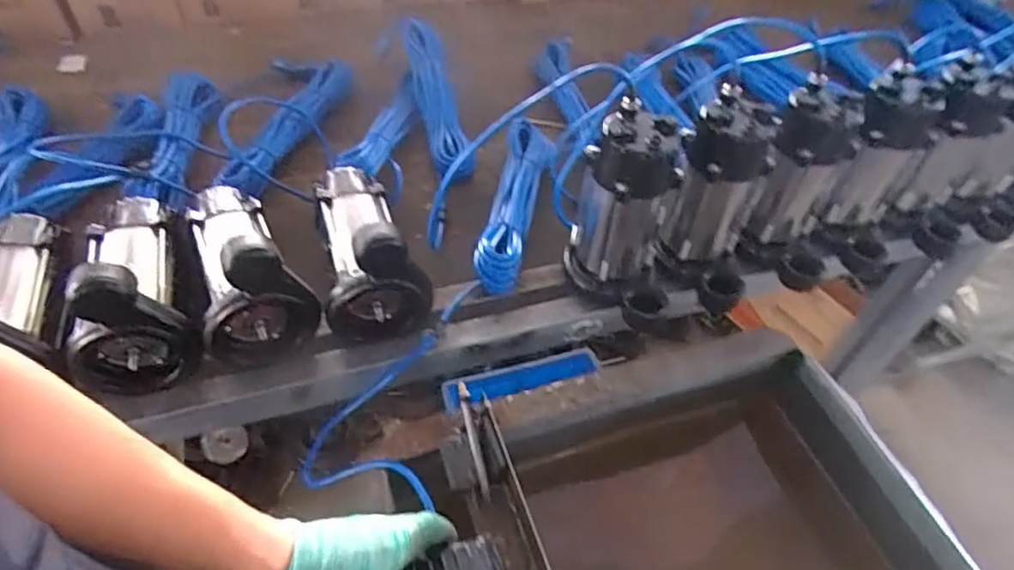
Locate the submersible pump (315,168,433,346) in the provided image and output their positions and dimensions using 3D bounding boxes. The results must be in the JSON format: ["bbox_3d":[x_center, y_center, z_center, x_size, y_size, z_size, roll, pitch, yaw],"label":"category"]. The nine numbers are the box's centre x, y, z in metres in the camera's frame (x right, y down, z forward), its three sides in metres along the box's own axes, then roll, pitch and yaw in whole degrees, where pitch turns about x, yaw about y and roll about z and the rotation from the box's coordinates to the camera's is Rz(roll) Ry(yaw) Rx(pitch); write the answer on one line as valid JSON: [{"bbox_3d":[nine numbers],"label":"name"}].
[{"bbox_3d":[-0.188,-0.064,0.756,0.113,0.159,0.232,-16,52,-19],"label":"submersible pump"}]

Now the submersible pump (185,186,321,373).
[{"bbox_3d":[-0.325,-0.034,0.706,0.117,0.171,0.228,-25,55,-25],"label":"submersible pump"}]

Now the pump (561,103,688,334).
[{"bbox_3d":[0.147,-0.074,0.745,0.123,0.237,0.144,9,48,2],"label":"pump"}]

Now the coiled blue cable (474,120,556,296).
[{"bbox_3d":[0.017,-0.134,0.893,0.074,0.055,0.333,9,48,2],"label":"coiled blue cable"}]

